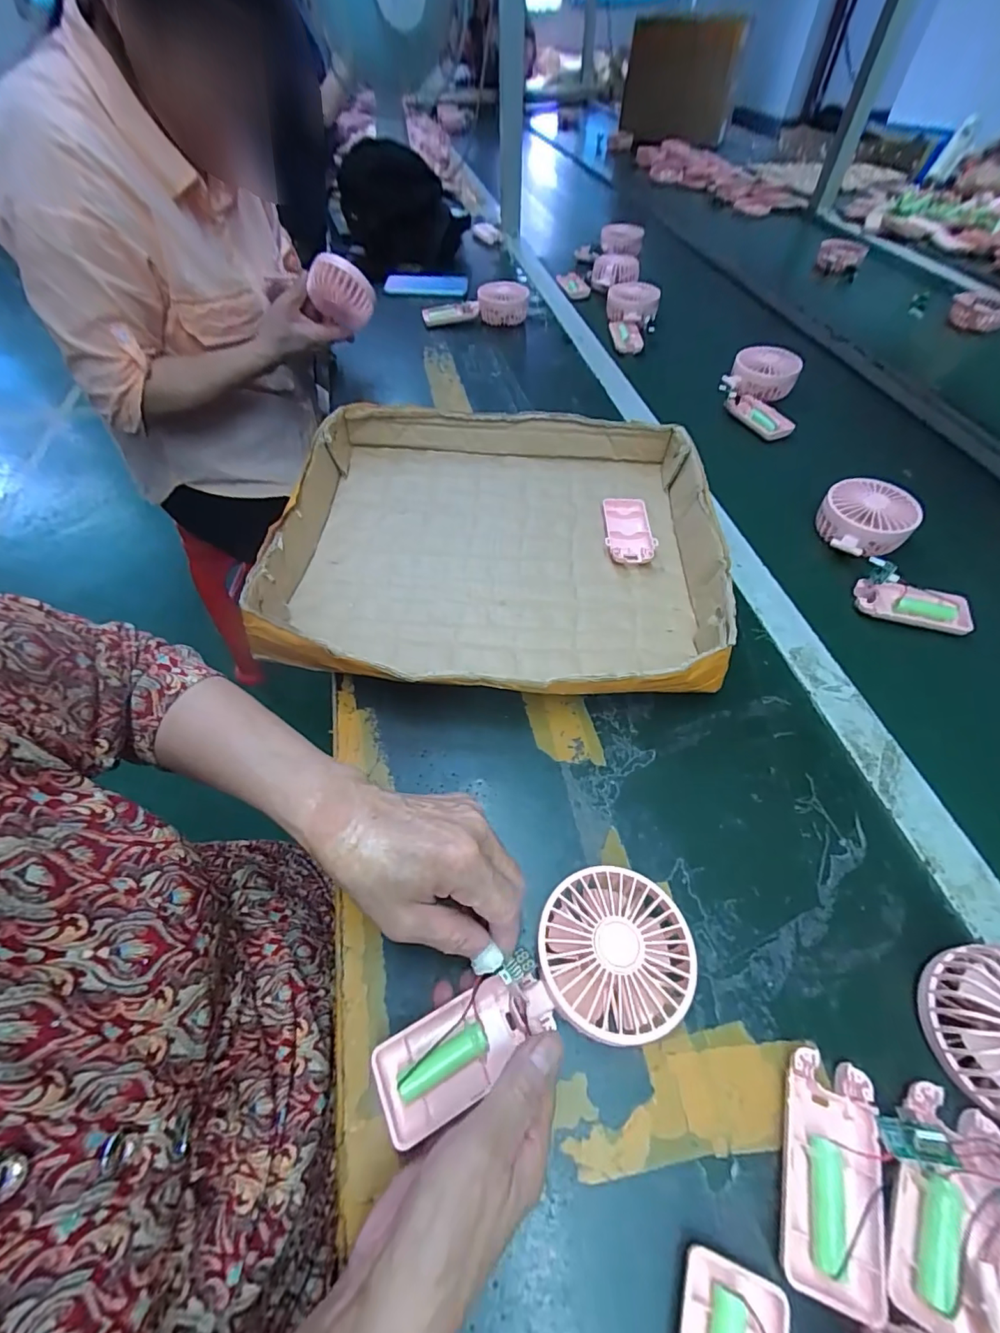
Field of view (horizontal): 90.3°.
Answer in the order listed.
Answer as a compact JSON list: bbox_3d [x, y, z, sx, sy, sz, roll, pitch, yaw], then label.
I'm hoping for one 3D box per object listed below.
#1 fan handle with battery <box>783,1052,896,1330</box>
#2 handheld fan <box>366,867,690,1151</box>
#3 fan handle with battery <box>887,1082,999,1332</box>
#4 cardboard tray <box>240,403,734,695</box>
[{"bbox_3d":[0.168,0.256,0.252,0.043,0.016,0.092,16,56,11],"label":"fan handle with battery"},{"bbox_3d":[0.022,0.183,0.276,0.180,0.045,0.078,-26,59,-9],"label":"handheld fan"},{"bbox_3d":[0.216,0.263,0.242,0.043,0.015,0.092,25,58,16],"label":"fan handle with battery"},{"bbox_3d":[-0.001,-0.128,0.490,0.396,0.063,0.373,1,54,0],"label":"cardboard tray"}]

